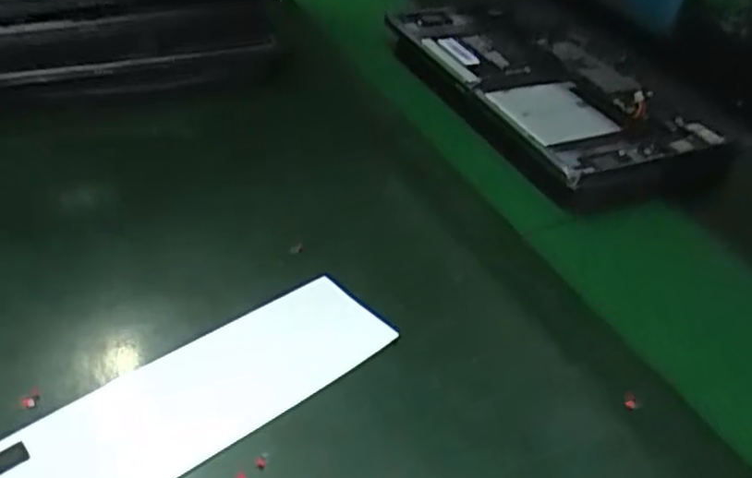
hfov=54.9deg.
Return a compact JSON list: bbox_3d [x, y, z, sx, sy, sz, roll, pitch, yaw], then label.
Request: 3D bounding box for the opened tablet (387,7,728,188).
[{"bbox_3d":[0.133,-0.132,0.574,0.157,0.014,0.275,-14,44,-19],"label":"opened tablet"}]

